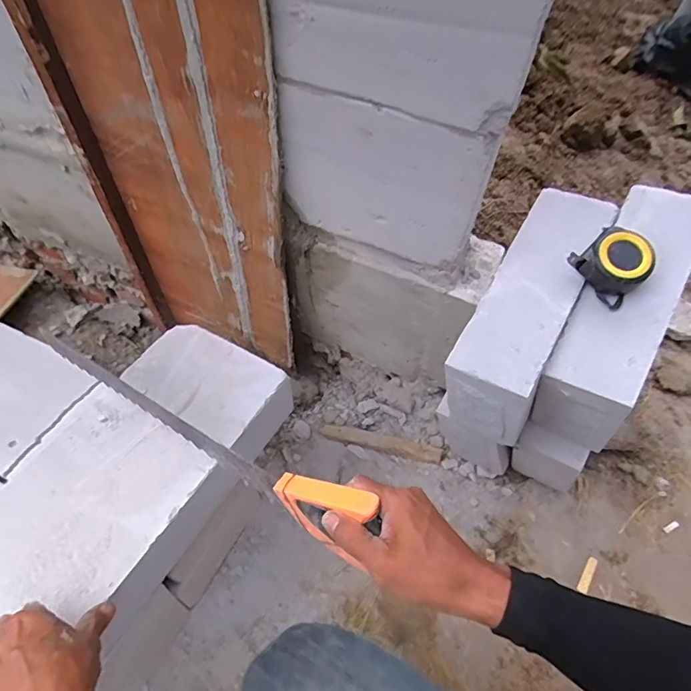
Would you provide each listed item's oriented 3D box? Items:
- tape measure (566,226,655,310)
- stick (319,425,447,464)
[{"bbox_3d":[0.307,-0.097,0.567,0.078,0.044,0.073,43,85,12],"label":"tape measure"},{"bbox_3d":[0.067,0.177,0.912,0.222,0.018,0.030,13,57,7],"label":"stick"}]

